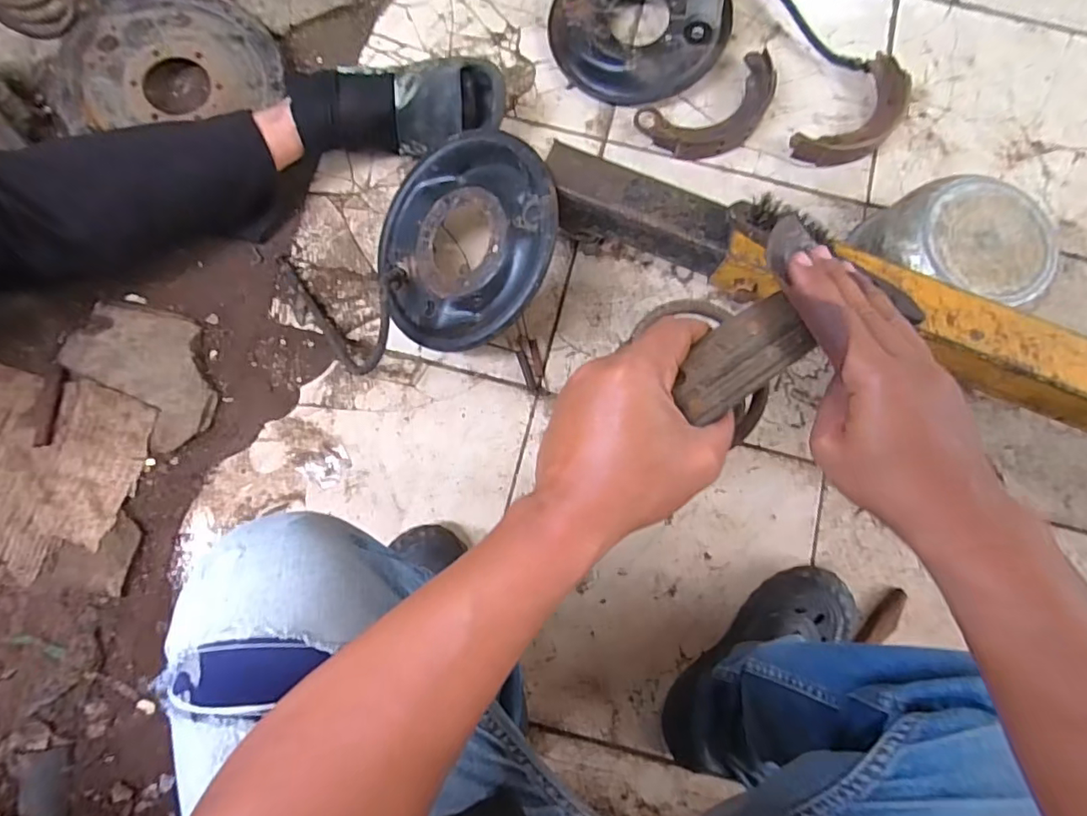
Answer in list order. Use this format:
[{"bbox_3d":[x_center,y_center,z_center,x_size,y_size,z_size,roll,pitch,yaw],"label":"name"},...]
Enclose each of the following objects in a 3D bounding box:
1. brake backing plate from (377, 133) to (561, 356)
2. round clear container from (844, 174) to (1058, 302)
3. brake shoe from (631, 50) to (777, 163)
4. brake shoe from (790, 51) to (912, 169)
[{"bbox_3d":[-0.099,-0.207,0.686,0.273,0.052,0.268,22,98,29],"label":"brake backing plate"},{"bbox_3d":[0.533,-0.201,0.715,0.203,0.118,0.169,44,81,6],"label":"round clear container"},{"bbox_3d":[0.258,-0.441,0.803,0.216,0.032,0.110,-27,81,-6],"label":"brake shoe"},{"bbox_3d":[0.475,-0.436,0.809,0.221,0.033,0.102,-42,83,-8],"label":"brake shoe"}]

